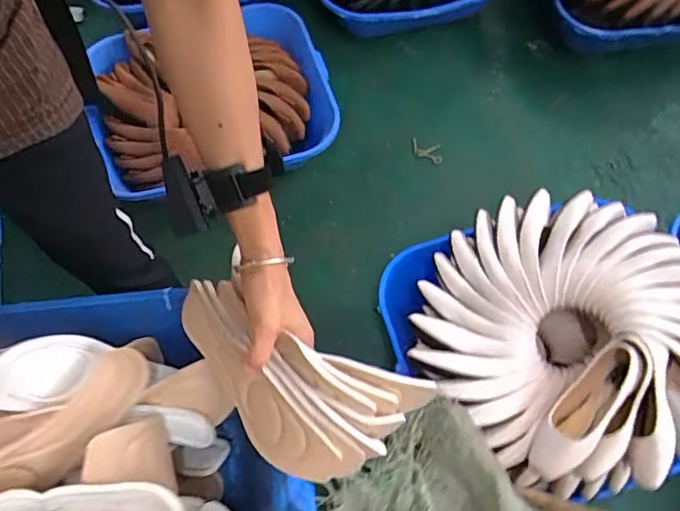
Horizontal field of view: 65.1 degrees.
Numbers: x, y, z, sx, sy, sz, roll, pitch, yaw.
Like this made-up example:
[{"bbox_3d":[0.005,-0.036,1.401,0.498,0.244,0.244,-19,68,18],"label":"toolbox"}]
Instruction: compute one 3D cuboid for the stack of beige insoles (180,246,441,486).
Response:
[{"bbox_3d":[-0.061,0.105,0.474,0.244,0.064,0.115,27,68,22],"label":"stack of beige insoles"}]

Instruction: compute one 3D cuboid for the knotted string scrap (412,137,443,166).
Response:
[{"bbox_3d":[0.236,-0.286,1.455,0.103,0.007,0.074,20,55,15],"label":"knotted string scrap"}]

